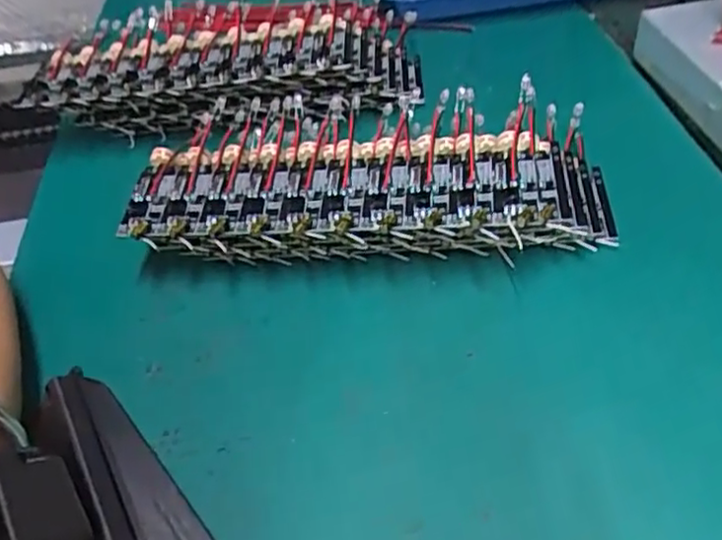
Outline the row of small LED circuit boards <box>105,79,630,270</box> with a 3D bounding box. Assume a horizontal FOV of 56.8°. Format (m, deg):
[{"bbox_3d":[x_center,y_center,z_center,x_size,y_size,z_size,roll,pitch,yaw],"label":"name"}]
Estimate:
[{"bbox_3d":[0.004,-0.034,0.271,0.187,0.039,0.082,-3,44,3],"label":"row of small LED circuit boards"}]

